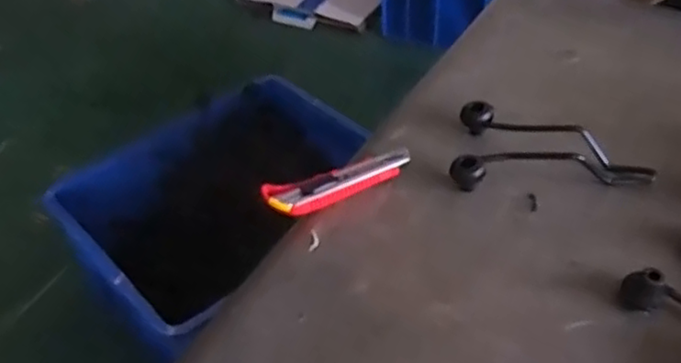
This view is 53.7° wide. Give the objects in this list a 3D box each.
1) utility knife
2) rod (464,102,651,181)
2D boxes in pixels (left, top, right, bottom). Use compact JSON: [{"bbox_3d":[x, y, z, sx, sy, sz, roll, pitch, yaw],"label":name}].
[{"bbox_3d":[0.001,0.002,0.663,0.150,0.020,0.036,-19,47,-14],"label":"utility knife"},{"bbox_3d":[0.221,-0.044,0.693,0.196,0.033,0.037,19,50,22],"label":"rod"}]

